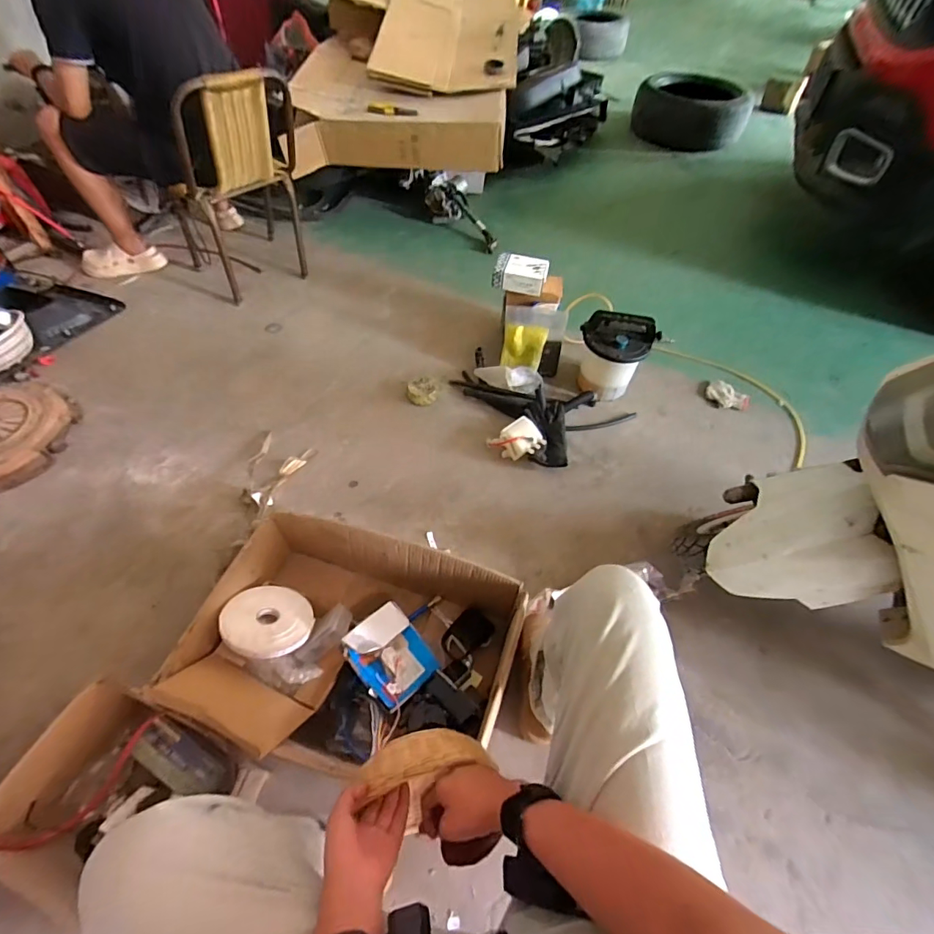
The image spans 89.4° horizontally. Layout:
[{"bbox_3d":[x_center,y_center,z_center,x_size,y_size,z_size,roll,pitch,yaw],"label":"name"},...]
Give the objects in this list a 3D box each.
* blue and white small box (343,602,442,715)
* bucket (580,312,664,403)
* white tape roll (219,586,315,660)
[{"bbox_3d":[-0.140,0.357,0.886,0.128,0.050,0.174,-38,86,-28],"label":"blue and white small box"},{"bbox_3d":[0.428,-0.328,1.386,0.173,0.223,0.166,1,55,-2],"label":"bucket"},{"bbox_3d":[-0.377,0.289,0.884,0.158,0.032,0.141,14,35,-2],"label":"white tape roll"}]

